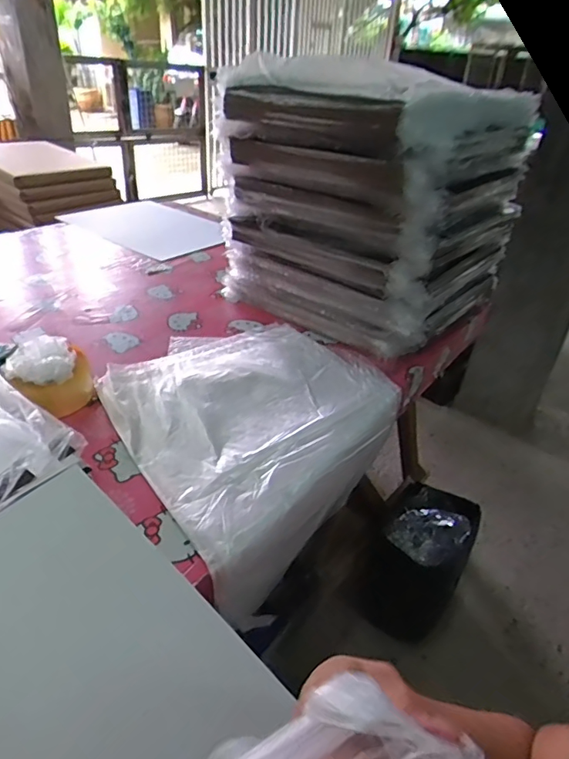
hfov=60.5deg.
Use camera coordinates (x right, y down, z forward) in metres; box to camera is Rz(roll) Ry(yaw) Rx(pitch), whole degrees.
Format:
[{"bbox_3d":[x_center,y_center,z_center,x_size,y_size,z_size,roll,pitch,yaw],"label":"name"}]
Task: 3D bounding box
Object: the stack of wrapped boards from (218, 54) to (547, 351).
[{"bbox_3d":[0.194,-0.382,1.084,0.505,0.470,0.518,28,40,27],"label":"stack of wrapped boards"}]

